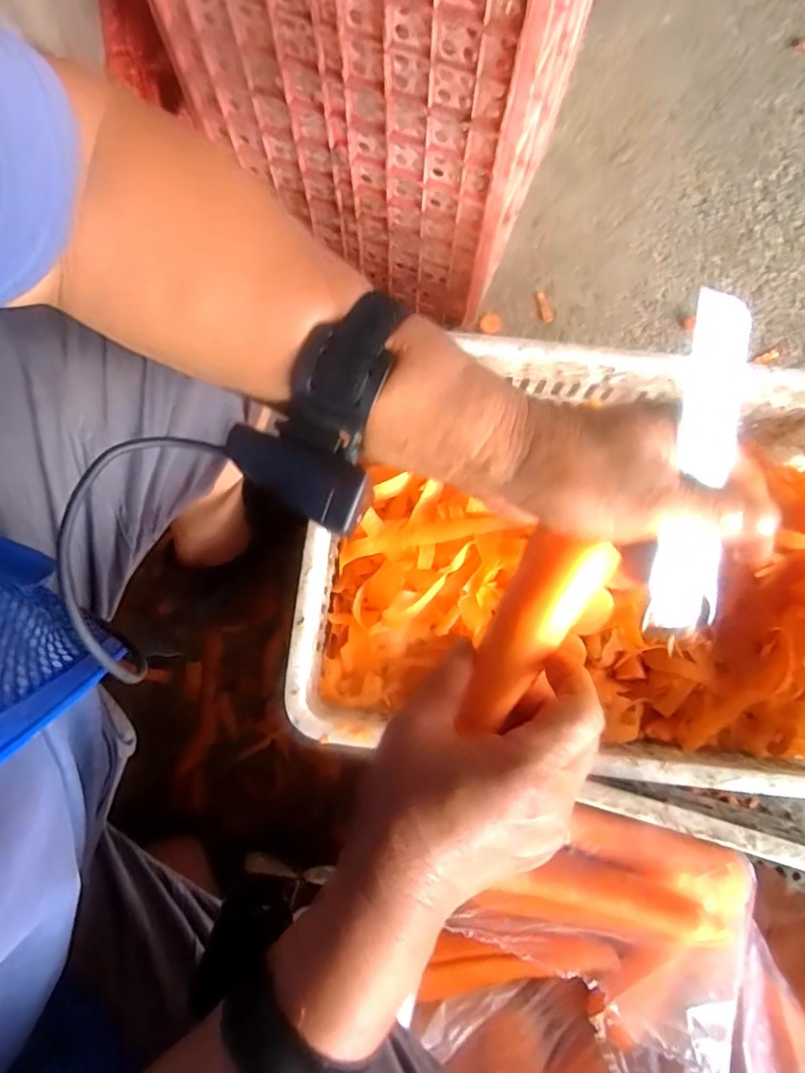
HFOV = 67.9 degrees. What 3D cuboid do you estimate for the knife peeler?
[{"bbox_3d":[0.139,-0.026,0.279,0.031,0.008,0.160,0,110,0],"label":"knife peeler"}]

